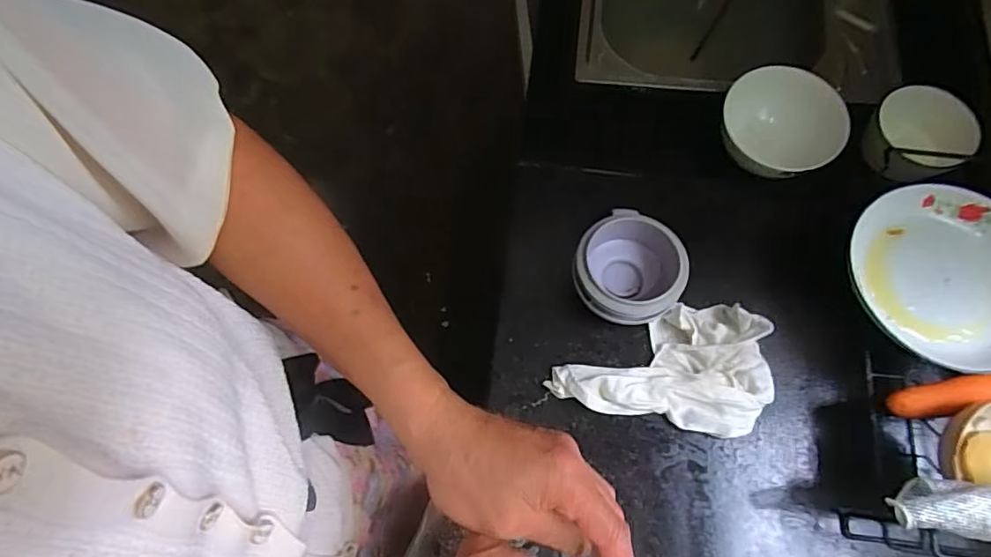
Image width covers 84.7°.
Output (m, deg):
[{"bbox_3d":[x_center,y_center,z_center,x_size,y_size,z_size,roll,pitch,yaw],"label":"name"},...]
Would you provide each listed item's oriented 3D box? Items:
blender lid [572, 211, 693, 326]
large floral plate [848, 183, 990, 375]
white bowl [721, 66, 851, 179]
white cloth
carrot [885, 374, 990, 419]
[{"bbox_3d":[0.142,-0.008,0.586,0.110,0.067,0.113,20,72,7],"label":"blender lid"},{"bbox_3d":[0.444,-0.002,0.530,0.178,0.035,0.181,0,70,0],"label":"large floral plate"},{"bbox_3d":[0.325,-0.175,0.621,0.127,0.049,0.125,0,70,0],"label":"white bowl"},{"bbox_3d":[0.169,0.095,0.565,0.224,0.033,0.138,-2,70,-1],"label":"white cloth"},{"bbox_3d":[0.427,0.103,0.489,0.134,0.026,0.030,-9,71,-3],"label":"carrot"}]

